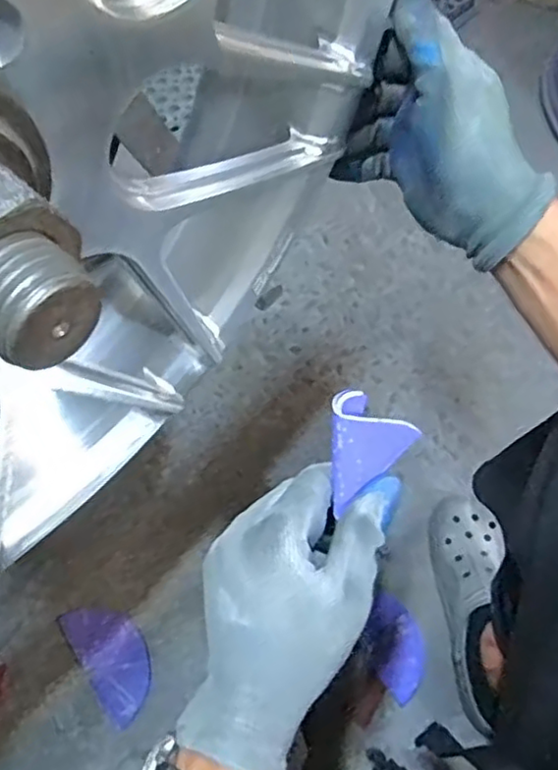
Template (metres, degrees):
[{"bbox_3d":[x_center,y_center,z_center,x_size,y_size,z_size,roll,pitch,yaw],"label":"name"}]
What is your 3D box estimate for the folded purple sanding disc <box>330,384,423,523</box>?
[{"bbox_3d":[0.041,0.028,0.356,0.052,0.046,0.045,-36,68,-16],"label":"folded purple sanding disc"}]

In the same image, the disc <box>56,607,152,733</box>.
[{"bbox_3d":[-0.199,0.324,0.786,0.077,0.005,0.149,-35,63,-10],"label":"disc"}]

